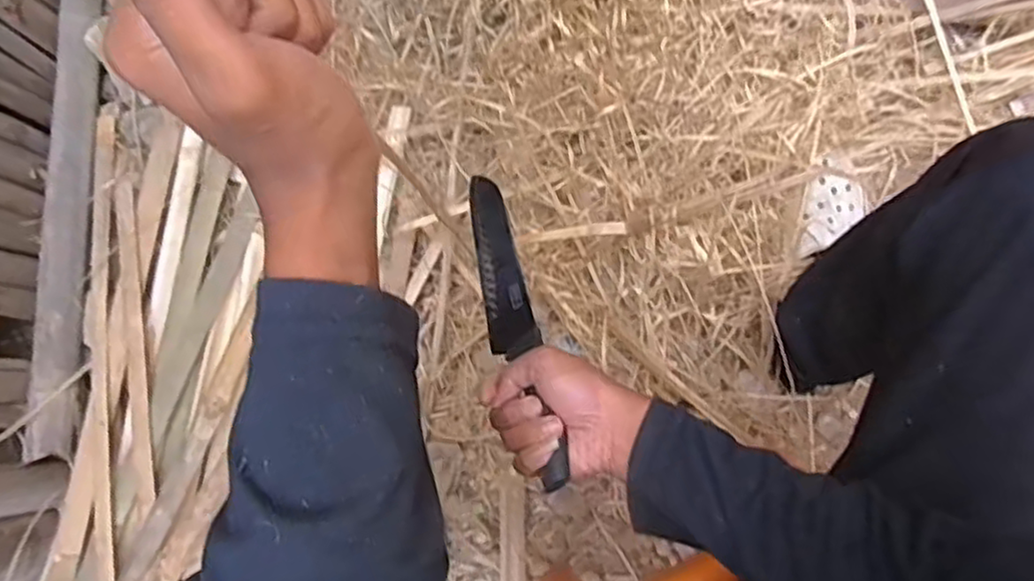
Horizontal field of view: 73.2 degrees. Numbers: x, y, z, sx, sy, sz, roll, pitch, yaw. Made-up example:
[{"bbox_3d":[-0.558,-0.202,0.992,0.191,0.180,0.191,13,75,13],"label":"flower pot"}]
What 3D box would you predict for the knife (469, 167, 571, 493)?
[{"bbox_3d":[-0.007,0.016,0.551,0.036,0.025,0.292,-13,56,-1],"label":"knife"}]

